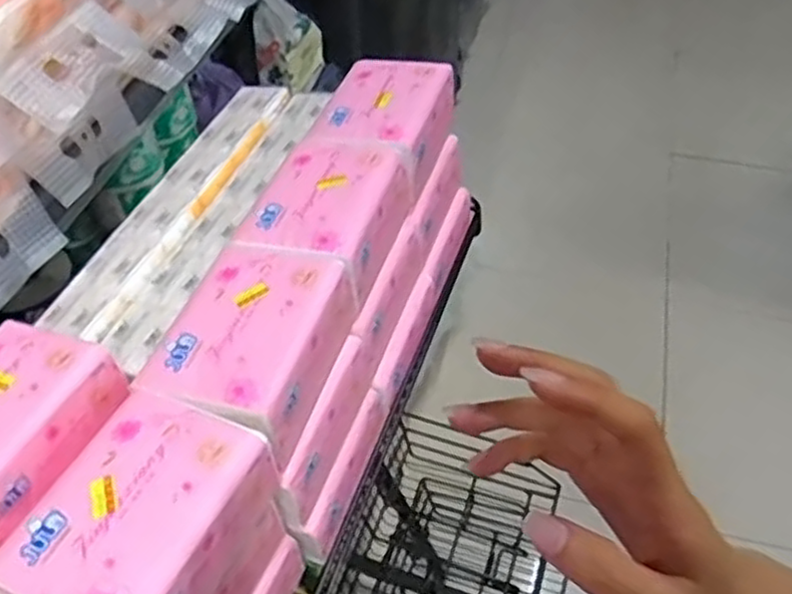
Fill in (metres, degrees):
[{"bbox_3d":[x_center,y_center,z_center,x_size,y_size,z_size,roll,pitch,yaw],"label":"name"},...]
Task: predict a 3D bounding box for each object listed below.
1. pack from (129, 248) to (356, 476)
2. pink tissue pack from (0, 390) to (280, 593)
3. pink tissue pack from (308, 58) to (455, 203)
[{"bbox_3d":[-0.086,0.029,0.449,0.091,0.051,0.122,15,50,13],"label":"pack"},{"bbox_3d":[-0.129,0.122,0.378,0.087,0.064,0.120,19,51,17],"label":"pink tissue pack"},{"bbox_3d":[-0.008,-0.146,0.591,0.093,0.047,0.113,11,49,11],"label":"pink tissue pack"}]

